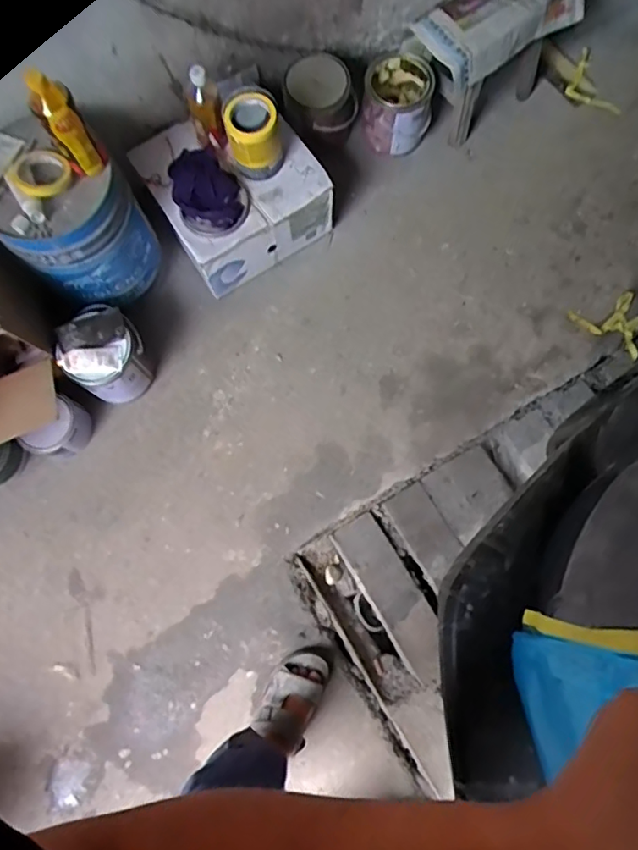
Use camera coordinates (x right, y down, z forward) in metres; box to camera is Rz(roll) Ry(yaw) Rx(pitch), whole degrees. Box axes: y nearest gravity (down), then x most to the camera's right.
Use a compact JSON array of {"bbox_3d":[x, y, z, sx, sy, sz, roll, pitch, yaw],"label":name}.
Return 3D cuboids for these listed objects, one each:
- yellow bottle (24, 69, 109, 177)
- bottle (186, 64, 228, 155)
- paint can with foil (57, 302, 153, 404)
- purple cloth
[{"bbox_3d":[-0.399,-0.477,0.861,0.067,0.202,0.079,-32,79,-7],"label":"yellow bottle"},{"bbox_3d":[-0.226,-0.628,1.106,0.061,0.149,0.059,0,77,0],"label":"bottle"},{"bbox_3d":[-0.424,-0.137,1.108,0.132,0.184,0.157,31,79,9],"label":"paint can with foil"},{"bbox_3d":[-0.235,-0.498,1.143,0.129,0.040,0.183,-13,76,-1],"label":"purple cloth"}]

